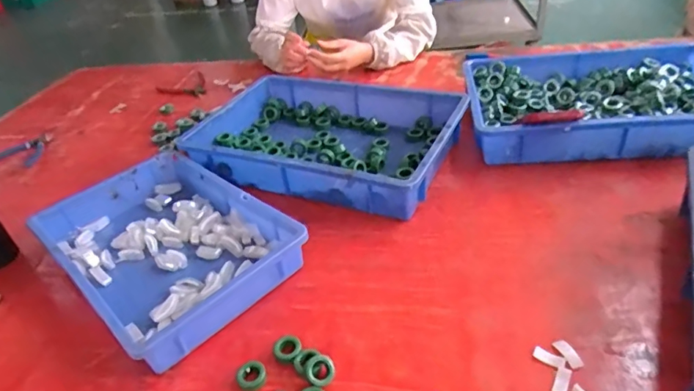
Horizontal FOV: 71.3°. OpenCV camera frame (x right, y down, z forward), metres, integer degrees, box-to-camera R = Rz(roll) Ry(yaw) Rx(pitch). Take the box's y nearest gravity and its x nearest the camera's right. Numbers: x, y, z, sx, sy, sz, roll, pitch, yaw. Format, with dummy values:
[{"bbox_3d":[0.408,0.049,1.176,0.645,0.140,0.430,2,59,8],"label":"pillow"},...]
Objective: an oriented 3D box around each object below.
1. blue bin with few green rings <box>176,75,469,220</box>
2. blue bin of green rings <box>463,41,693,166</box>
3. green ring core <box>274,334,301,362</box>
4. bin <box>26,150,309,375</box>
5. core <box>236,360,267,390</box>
[{"bbox_3d":[-0.035,-0.100,0.848,0.431,0.082,0.295,12,39,25],"label":"blue bin with few green rings"},{"bbox_3d":[0.436,-0.163,0.851,0.435,0.089,0.308,0,35,9],"label":"blue bin of green rings"},{"bbox_3d":[-0.064,0.169,0.537,0.033,0.011,0.028,10,38,23],"label":"green ring core"},{"bbox_3d":[-0.255,0.065,0.682,0.245,0.062,0.361,-33,42,-33],"label":"bin"},{"bbox_3d":[-0.101,0.190,0.512,0.028,0.012,0.030,17,41,30],"label":"core"}]

